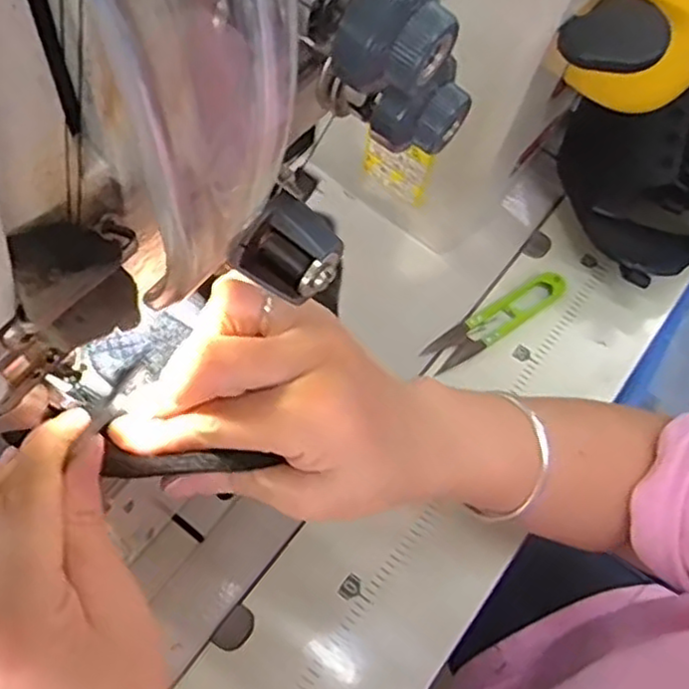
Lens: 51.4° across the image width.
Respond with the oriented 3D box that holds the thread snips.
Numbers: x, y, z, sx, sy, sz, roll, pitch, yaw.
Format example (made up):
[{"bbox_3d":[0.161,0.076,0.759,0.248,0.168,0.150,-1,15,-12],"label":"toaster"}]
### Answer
[{"bbox_3d":[0.110,-0.019,0.512,0.118,0.006,0.028,-32,67,-17],"label":"thread snips"}]

